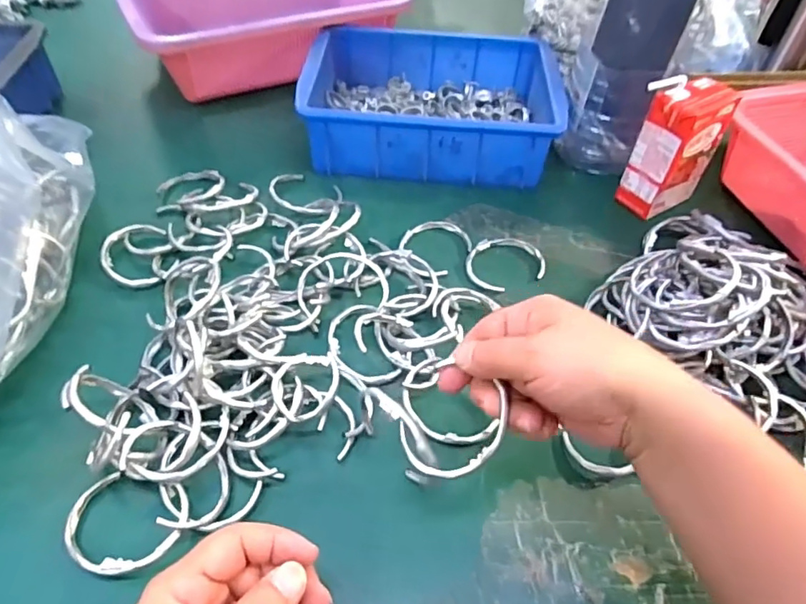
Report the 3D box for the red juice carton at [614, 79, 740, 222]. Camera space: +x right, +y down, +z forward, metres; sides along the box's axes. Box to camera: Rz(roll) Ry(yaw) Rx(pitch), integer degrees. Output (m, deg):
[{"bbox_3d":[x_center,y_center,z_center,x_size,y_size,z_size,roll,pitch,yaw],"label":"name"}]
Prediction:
[{"bbox_3d":[0.240,-0.137,0.479,0.072,0.109,0.047,-25,56,-23],"label":"red juice carton"}]

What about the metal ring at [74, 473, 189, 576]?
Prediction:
[{"bbox_3d":[-0.154,0.125,0.304,0.063,0.007,0.052,4,42,12],"label":"metal ring"}]

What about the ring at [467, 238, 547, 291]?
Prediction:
[{"bbox_3d":[0.085,-0.033,0.457,0.065,0.008,0.048,-10,53,-12],"label":"ring"}]

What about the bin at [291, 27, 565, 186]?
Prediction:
[{"bbox_3d":[0.027,-0.202,0.554,0.237,0.073,0.169,4,50,-1],"label":"bin"}]

